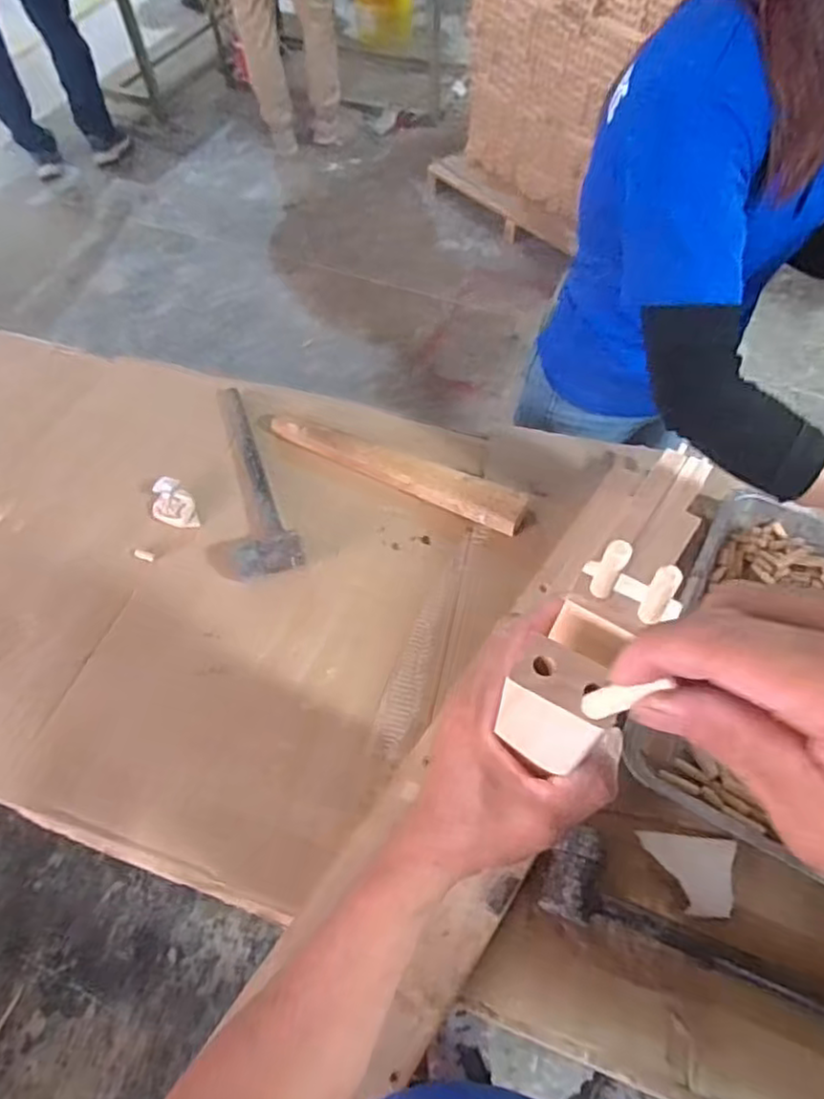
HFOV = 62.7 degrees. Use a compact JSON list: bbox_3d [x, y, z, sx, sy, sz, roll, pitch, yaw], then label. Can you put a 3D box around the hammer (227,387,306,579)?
[{"bbox_3d":[-0.223,-0.102,0.880,0.082,0.046,0.331,-20,60,-9],"label":"hammer"}]

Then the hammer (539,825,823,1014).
[{"bbox_3d":[0.256,0.325,0.593,0.277,0.038,0.079,15,61,12],"label":"hammer"}]

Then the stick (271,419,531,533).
[{"bbox_3d":[-0.025,-0.105,0.883,0.362,0.034,0.054,22,63,16],"label":"stick"}]

